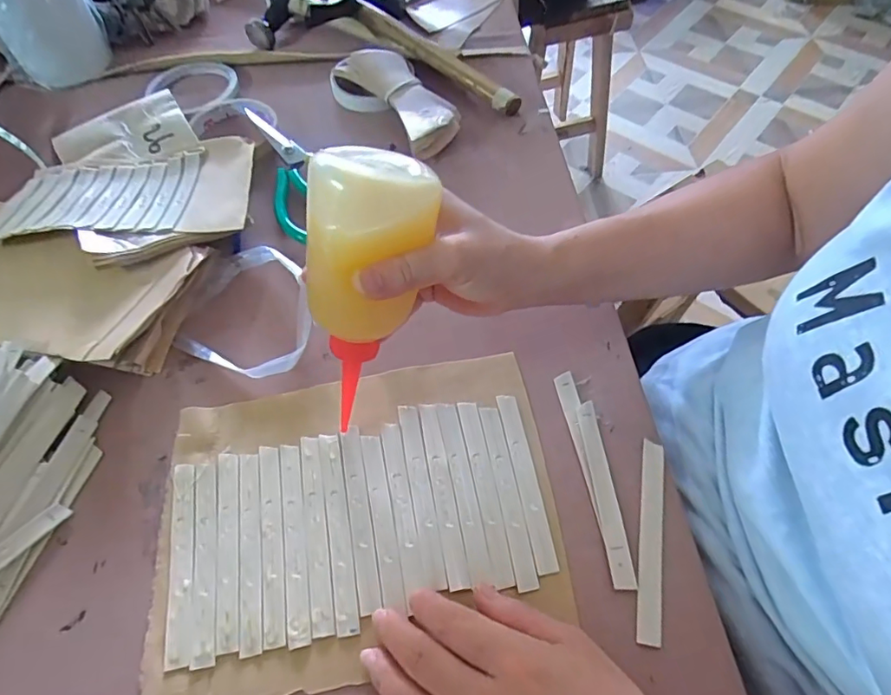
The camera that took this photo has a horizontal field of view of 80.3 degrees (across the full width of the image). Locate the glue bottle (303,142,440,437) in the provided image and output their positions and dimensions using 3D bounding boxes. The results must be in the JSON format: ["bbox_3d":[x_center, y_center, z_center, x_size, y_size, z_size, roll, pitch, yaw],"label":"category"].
[{"bbox_3d":[-0.047,-0.029,0.297,0.059,0.150,0.054,19,32,12],"label":"glue bottle"}]

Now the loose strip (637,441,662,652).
[{"bbox_3d":[0.122,0.110,0.313,0.013,0.004,0.116,10,59,7],"label":"loose strip"}]

